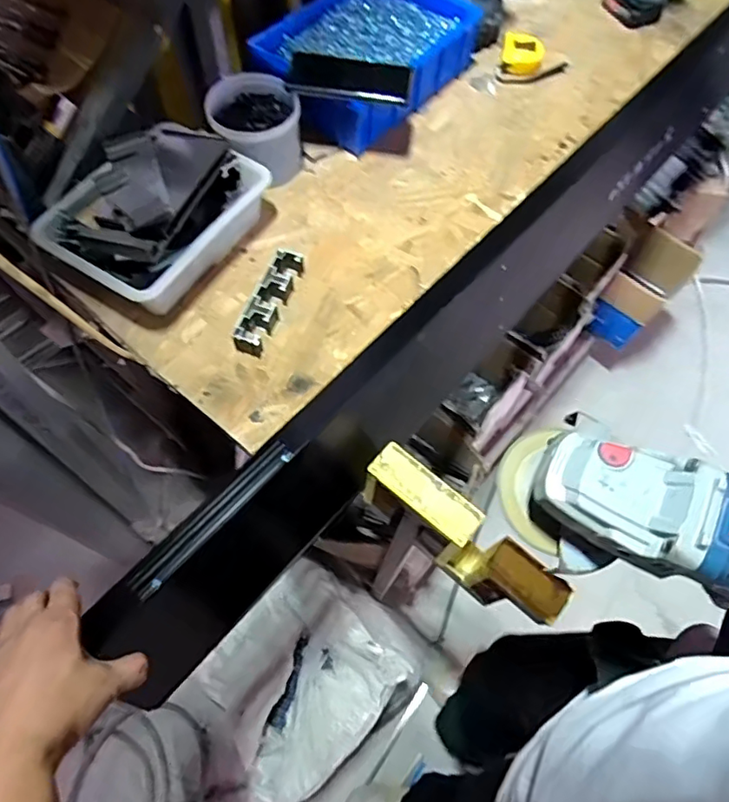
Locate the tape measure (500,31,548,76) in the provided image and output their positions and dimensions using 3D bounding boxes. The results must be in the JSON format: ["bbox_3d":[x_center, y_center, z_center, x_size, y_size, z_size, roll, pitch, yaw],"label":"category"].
[{"bbox_3d":[0.251,-0.552,0.864,0.065,0.031,0.068,17,63,5],"label":"tape measure"}]

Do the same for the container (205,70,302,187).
[{"bbox_3d":[-0.144,-0.359,0.725,0.113,0.088,0.111,1,63,-3],"label":"container"}]

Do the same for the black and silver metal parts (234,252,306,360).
[{"bbox_3d":[-0.111,-0.116,0.640,0.032,0.035,0.131,20,64,6],"label":"black and silver metal parts"}]

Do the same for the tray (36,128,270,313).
[{"bbox_3d":[-0.242,-0.230,0.640,0.156,0.122,0.232,31,66,12],"label":"tray"}]

